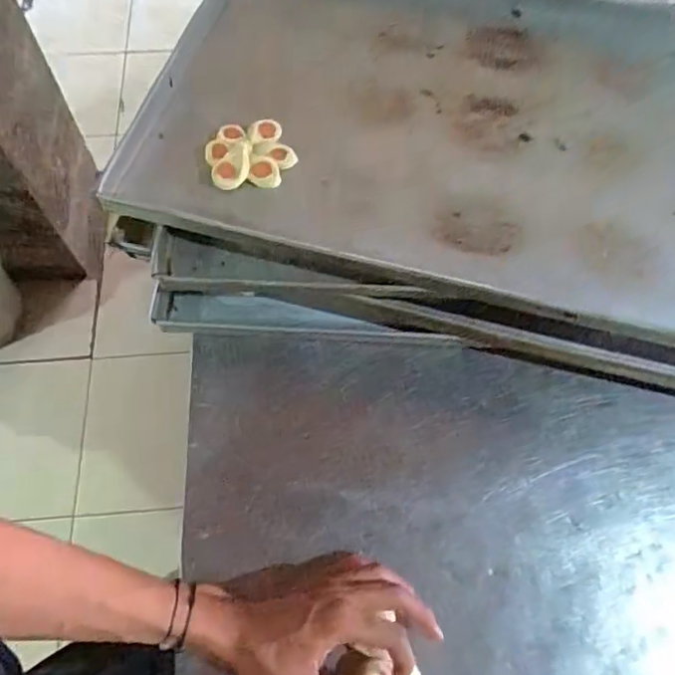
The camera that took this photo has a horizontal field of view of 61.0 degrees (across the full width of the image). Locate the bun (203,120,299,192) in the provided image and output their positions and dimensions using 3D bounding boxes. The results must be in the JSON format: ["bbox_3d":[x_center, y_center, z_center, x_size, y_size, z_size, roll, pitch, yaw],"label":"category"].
[{"bbox_3d":[-0.089,-0.184,0.572,0.081,0.028,0.072,-18,66,-8],"label":"bun"}]

